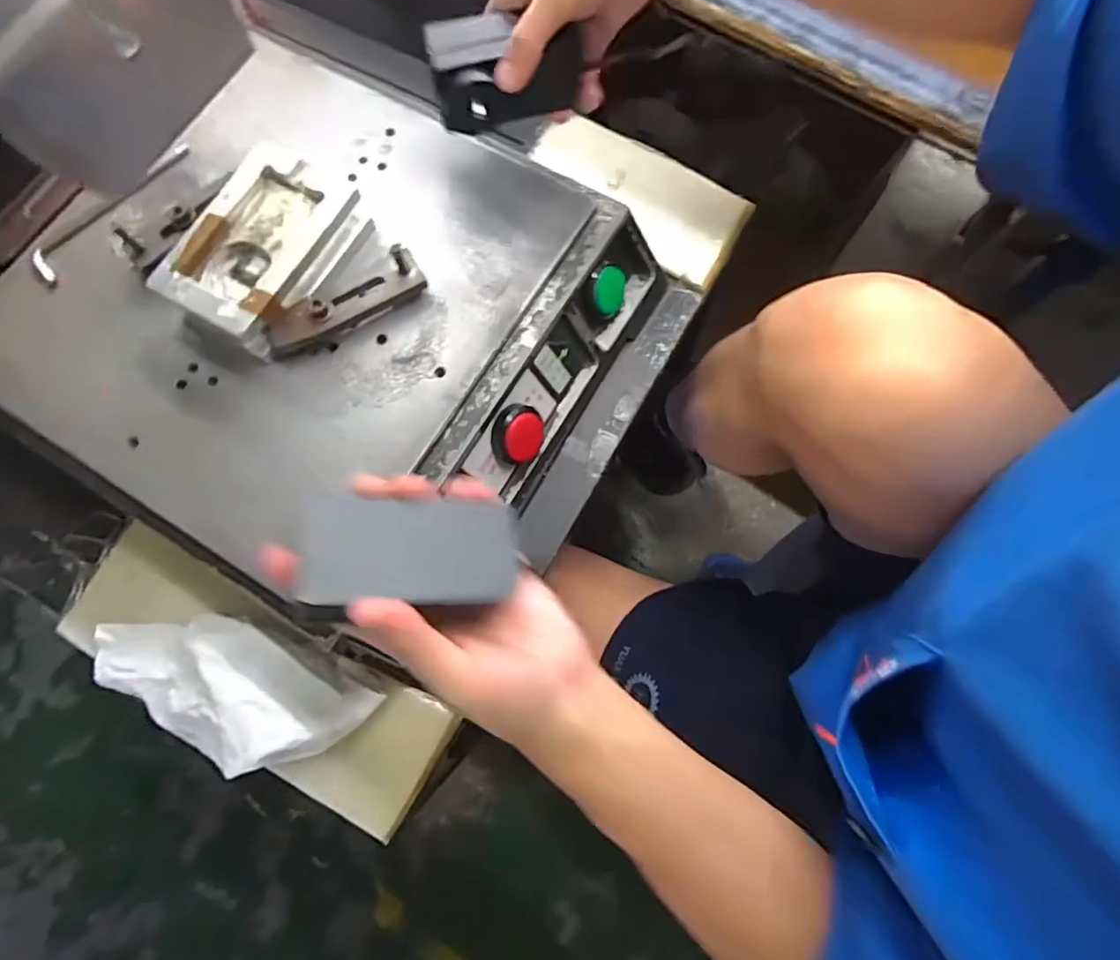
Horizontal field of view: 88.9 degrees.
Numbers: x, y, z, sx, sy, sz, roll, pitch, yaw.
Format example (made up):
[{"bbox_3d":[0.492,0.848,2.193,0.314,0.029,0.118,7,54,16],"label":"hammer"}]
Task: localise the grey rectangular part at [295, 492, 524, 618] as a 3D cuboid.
[{"bbox_3d":[-0.062,0.033,0.250,0.092,0.004,0.050,4,61,-24],"label":"grey rectangular part"}]

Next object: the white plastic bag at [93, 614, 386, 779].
[{"bbox_3d":[-0.236,0.143,0.398,0.210,0.035,0.083,16,76,6],"label":"white plastic bag"}]

